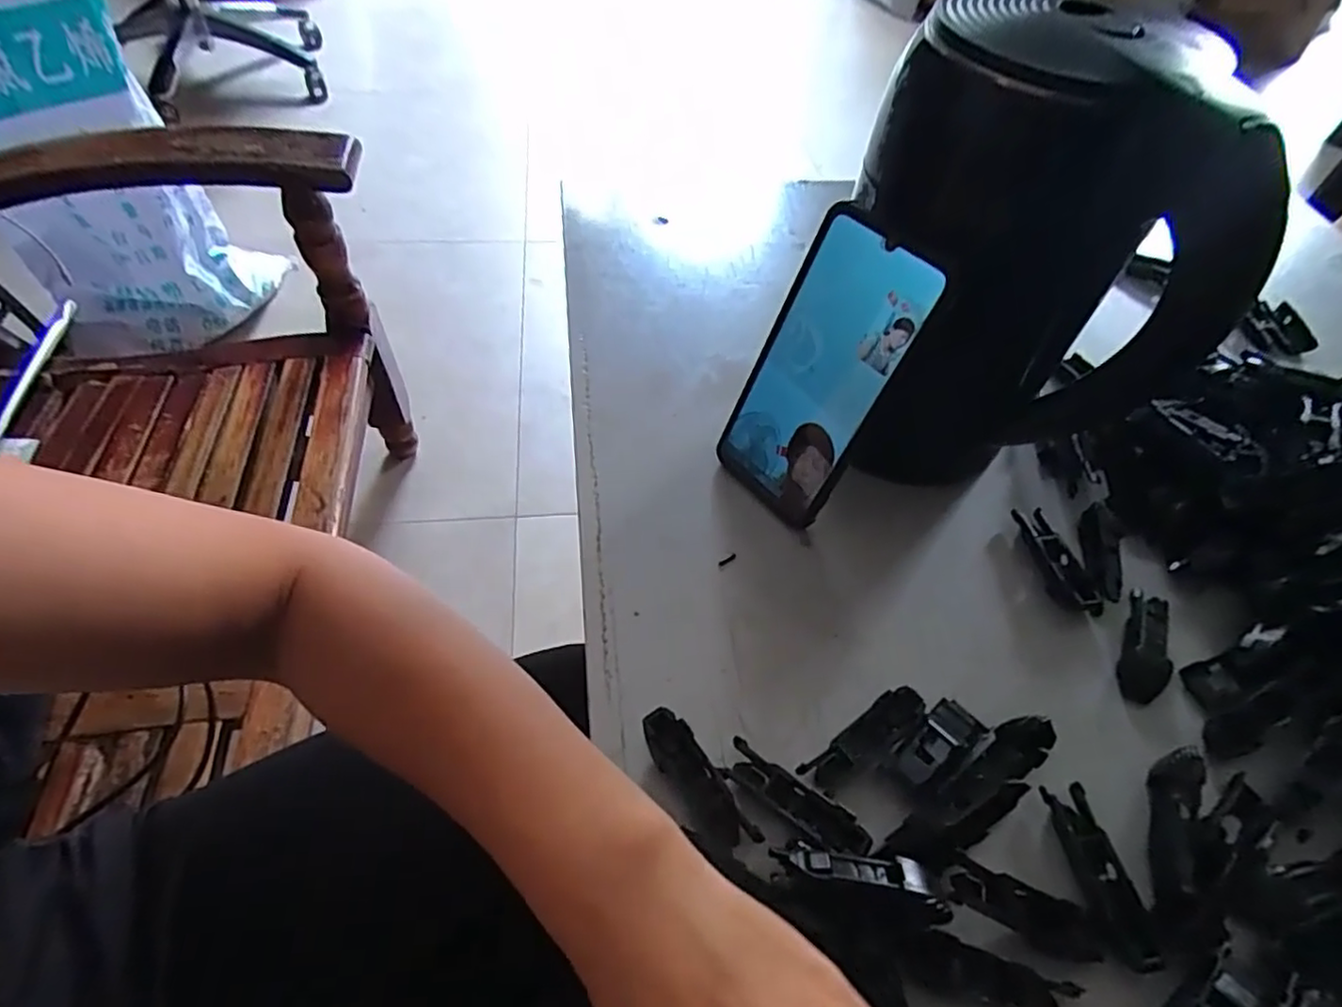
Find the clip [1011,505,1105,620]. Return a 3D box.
[{"bbox_3d":[0.231,0.032,0.394,0.022,0.018,0.072,-7,54,-10],"label":"clip"}]

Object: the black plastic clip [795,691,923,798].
[{"bbox_3d":[0.096,0.116,0.322,0.070,0.014,0.022,-29,60,-24],"label":"black plastic clip"}]

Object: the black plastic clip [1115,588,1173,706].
[{"bbox_3d":[0.263,0.078,0.365,0.019,0.015,0.070,26,55,14],"label":"black plastic clip"}]

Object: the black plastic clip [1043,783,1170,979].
[{"bbox_3d":[0.190,0.164,0.293,0.022,0.010,0.071,-1,53,-6],"label":"black plastic clip"}]

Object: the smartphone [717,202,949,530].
[{"bbox_3d":[0.079,-0.067,0.365,0.075,0.163,0.009,42,42,22],"label":"smartphone"}]

